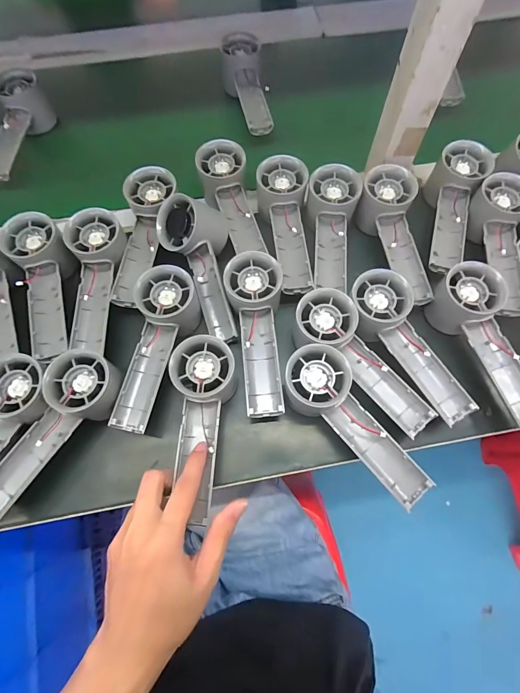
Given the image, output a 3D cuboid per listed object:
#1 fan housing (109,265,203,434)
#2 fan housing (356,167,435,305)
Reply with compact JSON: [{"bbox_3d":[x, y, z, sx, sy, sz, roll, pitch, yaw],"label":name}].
[{"bbox_3d":[-0.101,0.002,0.334,0.053,0.045,0.153,11,70,4],"label":"fan housing"},{"bbox_3d":[0.155,-0.122,0.392,0.056,0.049,0.160,-14,82,-5],"label":"fan housing"}]

